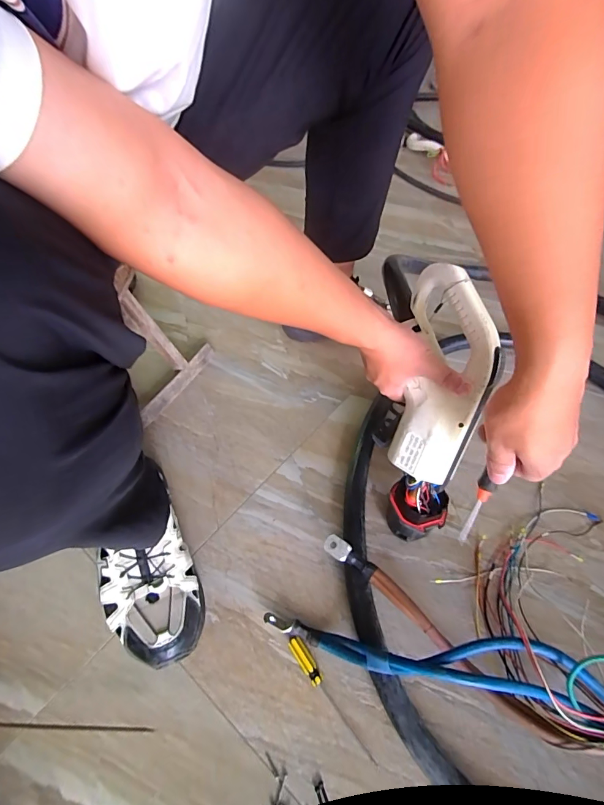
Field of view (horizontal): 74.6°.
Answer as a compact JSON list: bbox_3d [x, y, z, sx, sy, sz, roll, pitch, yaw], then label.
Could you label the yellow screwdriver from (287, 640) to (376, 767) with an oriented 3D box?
[{"bbox_3d":[0.029,0.329,0.440,0.017,0.013,0.140,-29,60,-22],"label":"yellow screwdriver"}]

